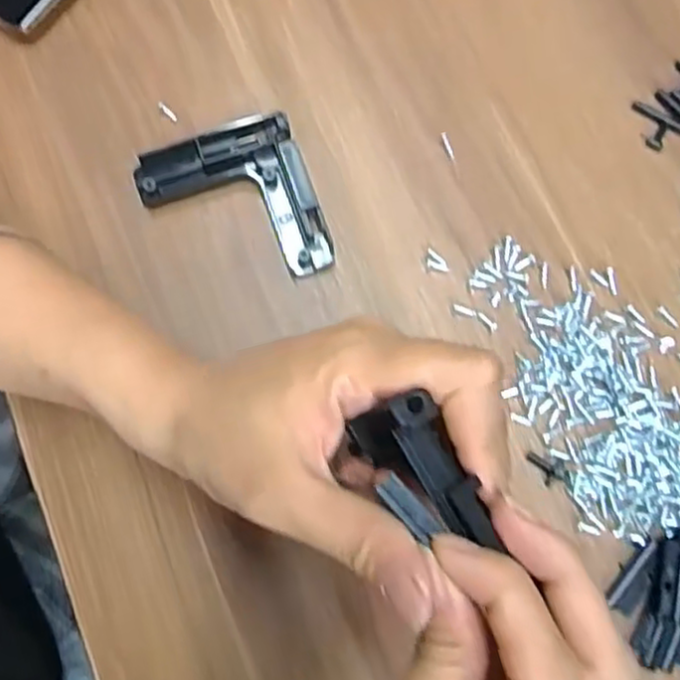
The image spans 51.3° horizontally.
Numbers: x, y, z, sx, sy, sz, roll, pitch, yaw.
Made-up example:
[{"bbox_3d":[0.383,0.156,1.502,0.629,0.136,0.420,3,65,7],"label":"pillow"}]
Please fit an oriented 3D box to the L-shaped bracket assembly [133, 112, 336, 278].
[{"bbox_3d":[-0.047,-0.057,0.320,0.072,0.013,0.079,-20,77,-5],"label":"L-shaped bracket assembly"}]

